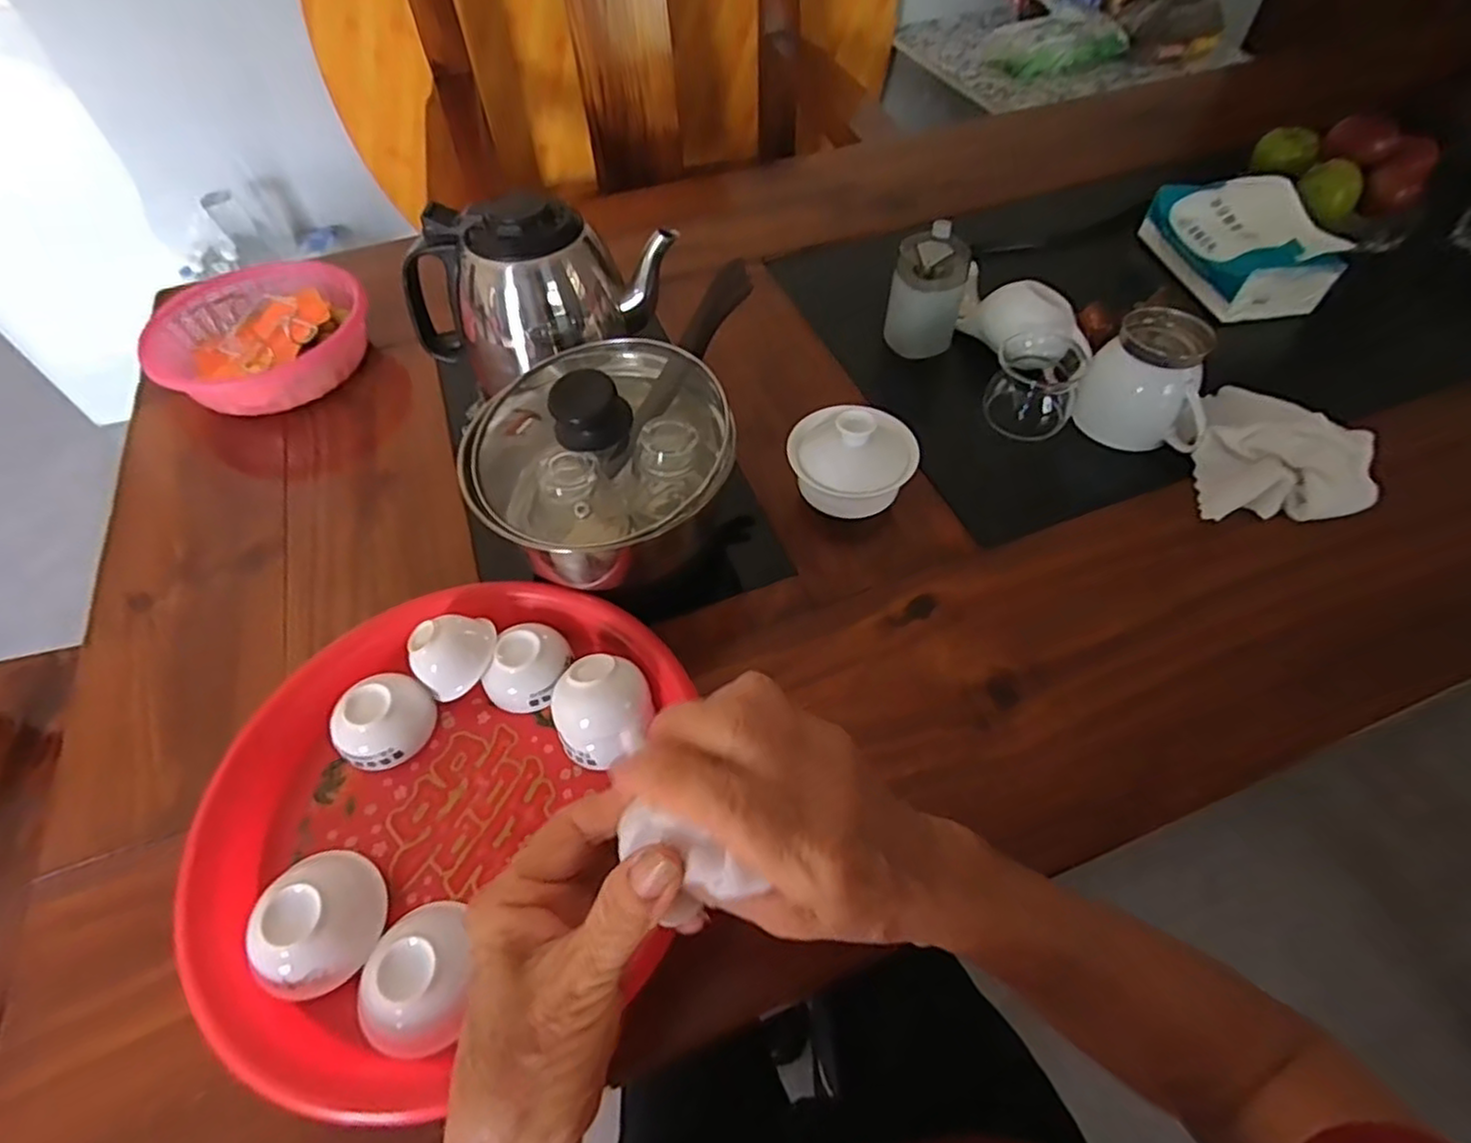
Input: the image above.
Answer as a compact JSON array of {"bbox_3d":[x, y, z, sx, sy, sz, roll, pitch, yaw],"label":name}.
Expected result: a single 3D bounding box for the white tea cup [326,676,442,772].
[{"bbox_3d":[-0.198,0.085,0.384,0.048,0.027,0.045,-1,53,1],"label":"white tea cup"}]

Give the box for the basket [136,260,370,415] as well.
[{"bbox_3d":[-0.401,-0.198,0.580,0.160,0.058,0.149,-1,53,1],"label":"basket"}]

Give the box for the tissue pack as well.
[{"bbox_3d":[0.457,-0.303,0.620,0.088,0.065,0.160,-7,53,-3],"label":"tissue pack"}]

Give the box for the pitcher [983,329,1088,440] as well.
[{"bbox_3d":[0.231,-0.146,0.525,0.064,0.054,0.068,25,58,20],"label":"pitcher"}]

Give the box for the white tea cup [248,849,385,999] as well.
[{"bbox_3d":[-0.197,0.165,0.322,0.054,0.036,0.060,12,54,11],"label":"white tea cup"}]

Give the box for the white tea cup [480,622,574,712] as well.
[{"bbox_3d":[-0.120,0.055,0.402,0.043,0.028,0.049,19,56,16],"label":"white tea cup"}]

